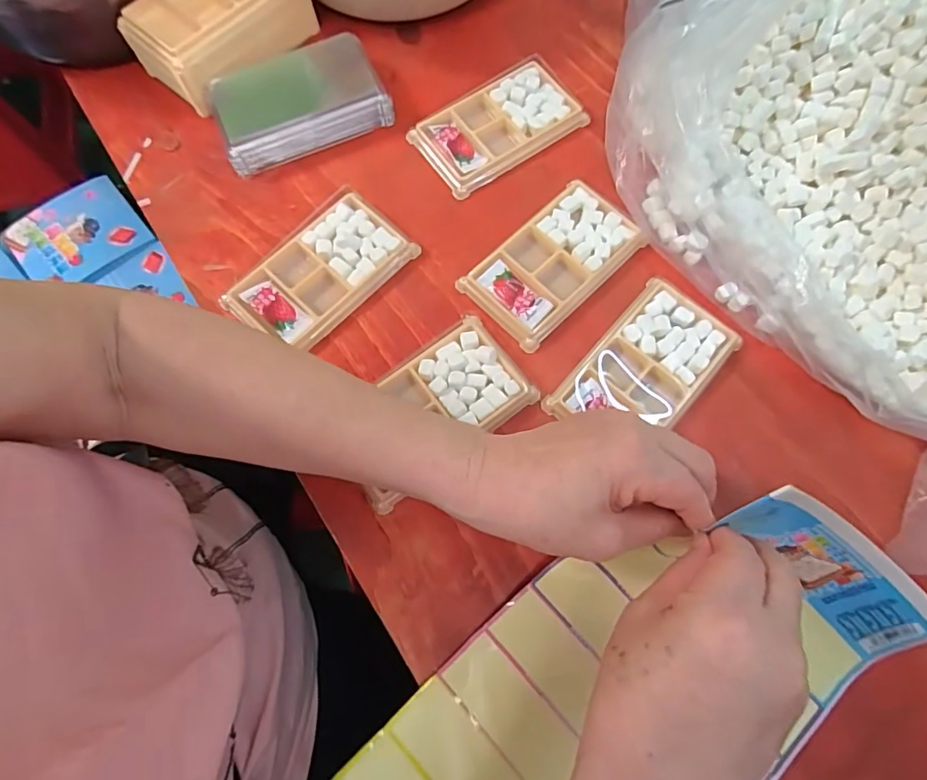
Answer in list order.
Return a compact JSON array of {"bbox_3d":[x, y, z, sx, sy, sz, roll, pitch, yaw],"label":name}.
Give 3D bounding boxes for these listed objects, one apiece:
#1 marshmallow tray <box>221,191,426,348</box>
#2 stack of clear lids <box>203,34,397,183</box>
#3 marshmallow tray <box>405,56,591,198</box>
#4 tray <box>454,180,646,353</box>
[{"bbox_3d":[-0.108,-0.090,0.397,0.077,0.016,0.133,43,78,12],"label":"marshmallow tray"},{"bbox_3d":[-0.138,-0.243,0.437,0.139,0.034,0.083,-23,74,-6],"label":"stack of clear lids"},{"bbox_3d":[0.030,-0.224,0.437,0.136,0.019,0.073,-32,75,-9],"label":"marshmallow tray"},{"bbox_3d":[0.070,-0.099,0.399,0.131,0.013,0.074,-42,77,-12],"label":"tray"}]

